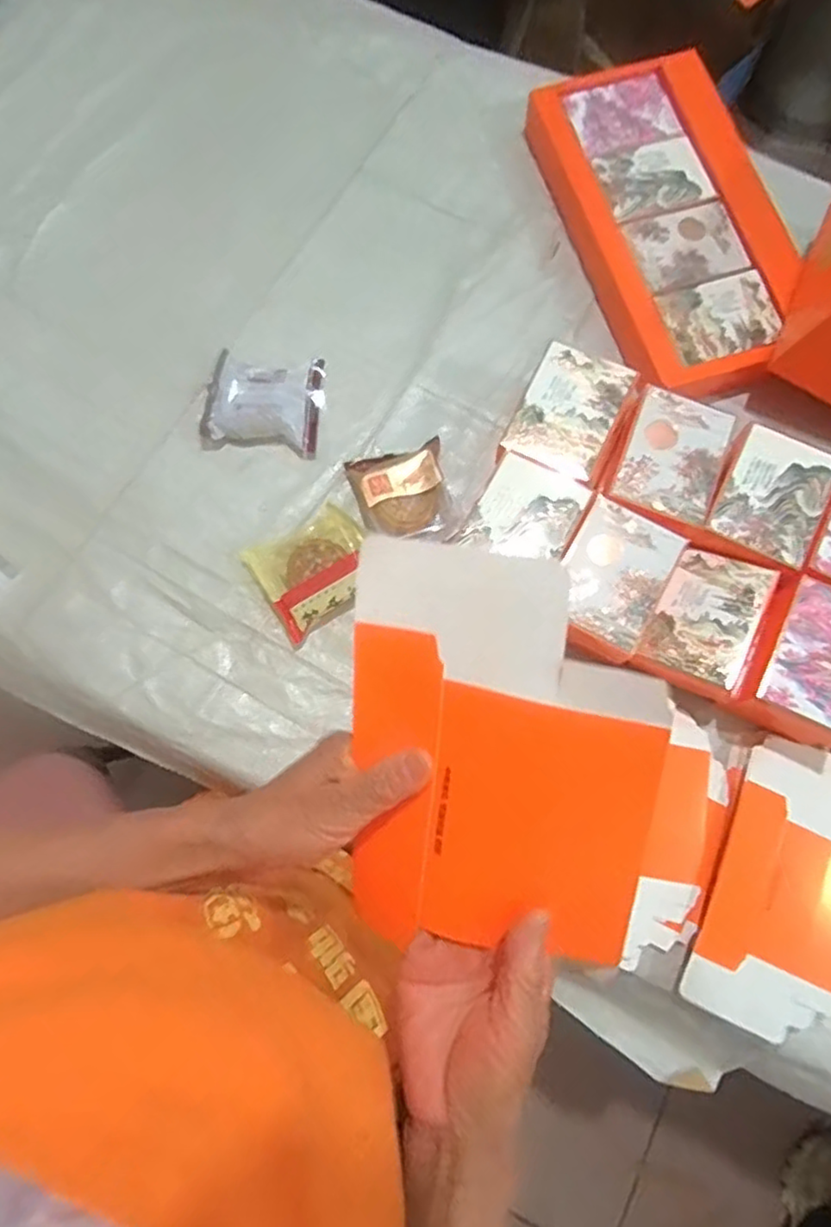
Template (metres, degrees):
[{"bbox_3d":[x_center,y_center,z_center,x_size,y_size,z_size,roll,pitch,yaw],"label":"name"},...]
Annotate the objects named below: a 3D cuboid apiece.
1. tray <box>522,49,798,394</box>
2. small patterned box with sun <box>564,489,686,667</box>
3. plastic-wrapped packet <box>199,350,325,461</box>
[{"bbox_3d":[0.303,-0.468,0.797,0.221,0.054,0.432,-17,77,-5],"label":"tray"},{"bbox_3d":[0.189,-0.031,0.642,0.097,0.042,0.135,28,78,6],"label":"small patterned box with sun"},{"bbox_3d":[-0.172,-0.241,0.747,0.127,0.031,0.110,7,77,1],"label":"plastic-wrapped packet"}]

